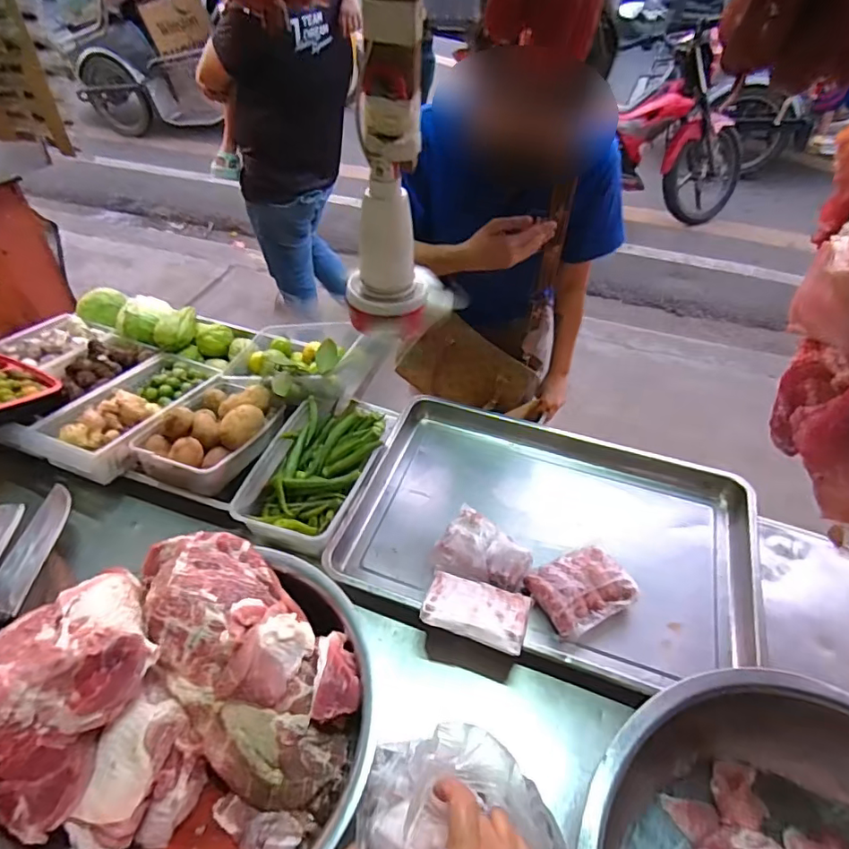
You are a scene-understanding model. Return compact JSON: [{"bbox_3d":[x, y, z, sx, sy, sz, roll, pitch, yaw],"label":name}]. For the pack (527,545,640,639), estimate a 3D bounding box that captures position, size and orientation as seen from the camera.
[{"bbox_3d":[0.219,0.230,0.744,0.130,0.028,0.101,-20,53,-19],"label":"pack"}]

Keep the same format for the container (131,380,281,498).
[{"bbox_3d":[-0.341,0.001,0.857,0.156,0.083,0.216,21,51,15],"label":"container"}]

